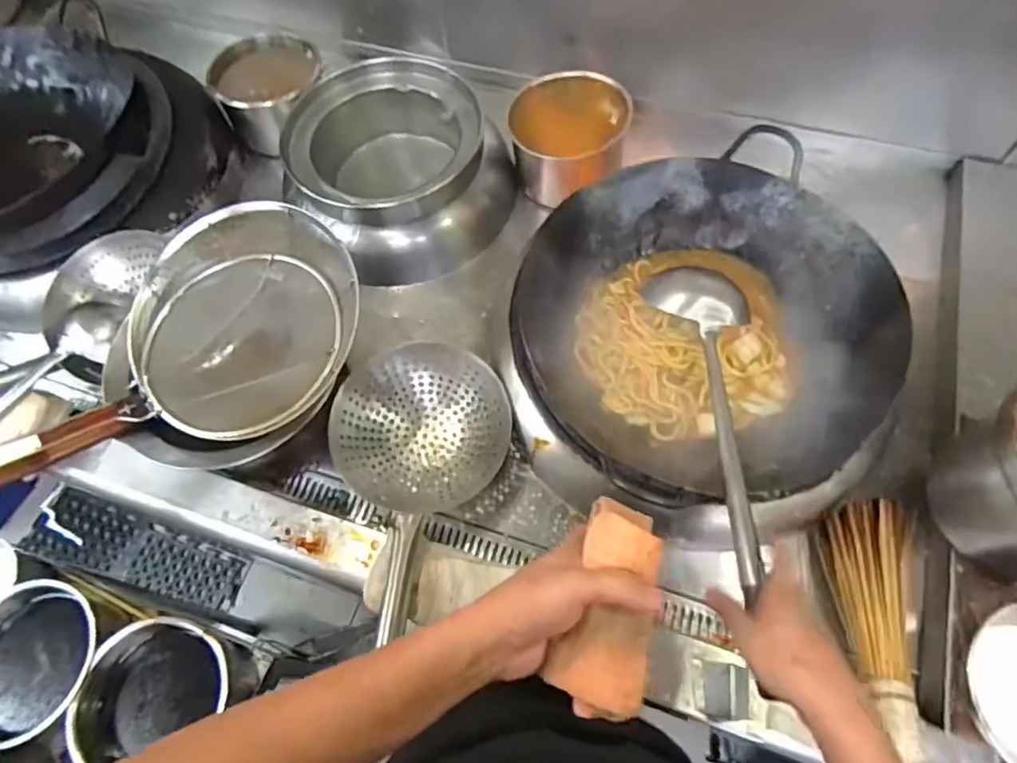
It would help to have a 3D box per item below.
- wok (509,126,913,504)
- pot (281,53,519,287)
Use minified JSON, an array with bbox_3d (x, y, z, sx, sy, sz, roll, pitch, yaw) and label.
[{"bbox_3d":[0.233,-0.072,0.725,0.416,0.112,0.403,-16,63,-6],"label":"wok"},{"bbox_3d":[-0.176,-0.335,0.974,0.296,0.218,0.280,-1,63,2],"label":"pot"}]

